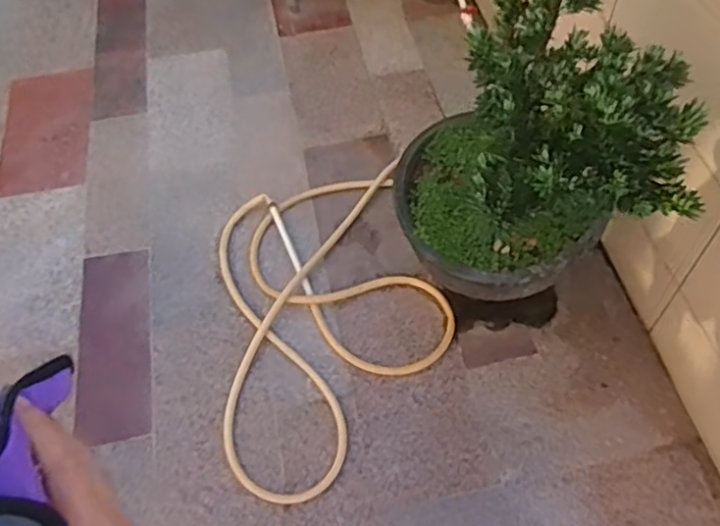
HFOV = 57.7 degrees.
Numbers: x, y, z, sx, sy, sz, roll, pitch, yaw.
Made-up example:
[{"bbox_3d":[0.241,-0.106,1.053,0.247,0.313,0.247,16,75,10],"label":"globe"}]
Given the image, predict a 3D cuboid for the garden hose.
[{"bbox_3d":[-0.073,0.113,1.790,0.602,0.039,0.980,-9,54,-4],"label":"garden hose"}]

